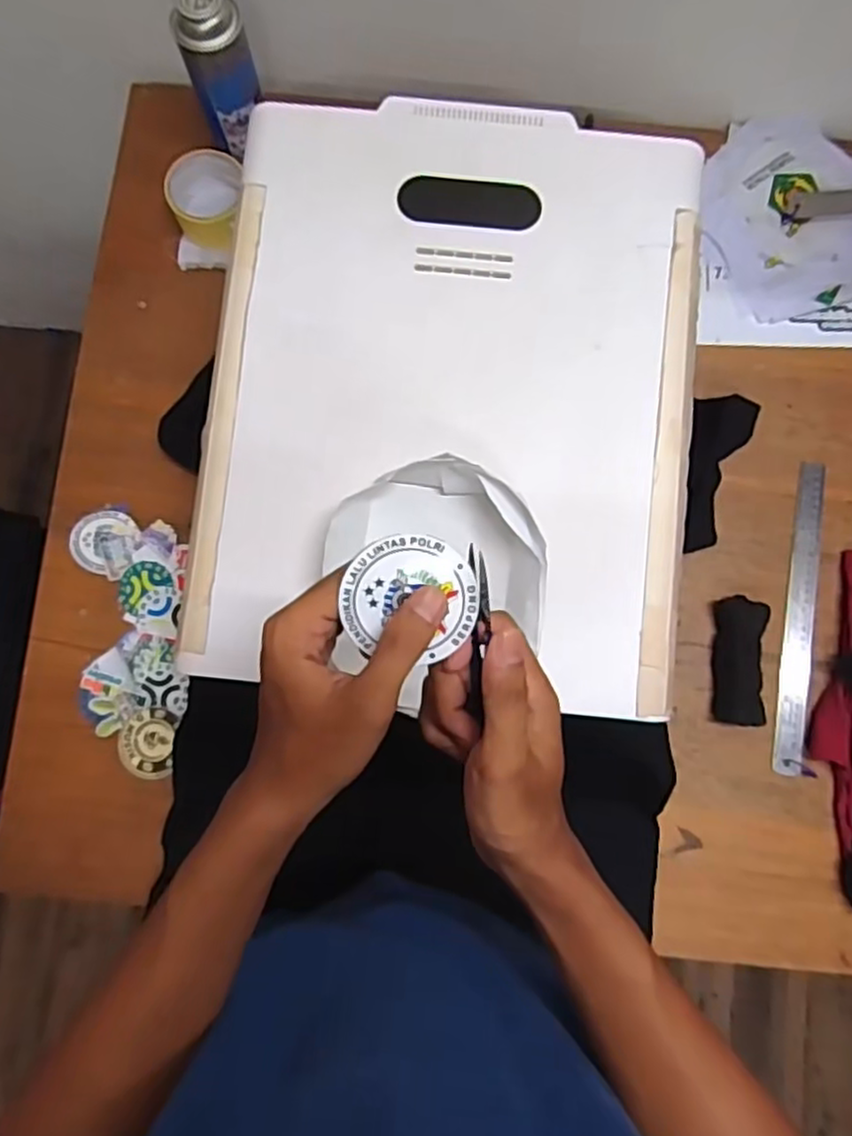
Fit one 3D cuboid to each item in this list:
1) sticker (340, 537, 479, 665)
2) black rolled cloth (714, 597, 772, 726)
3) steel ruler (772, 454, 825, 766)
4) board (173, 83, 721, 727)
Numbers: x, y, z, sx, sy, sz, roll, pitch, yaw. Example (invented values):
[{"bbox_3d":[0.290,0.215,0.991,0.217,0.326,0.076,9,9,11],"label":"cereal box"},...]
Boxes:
[{"bbox_3d":[-0.007,0.014,0.338,0.063,0.004,0.060,-1,103,-4],"label":"sticker"},{"bbox_3d":[0.316,0.093,0.703,0.044,0.027,0.123,4,83,1],"label":"black rolled cloth"},{"bbox_3d":[0.388,0.047,0.720,0.032,0.009,0.319,7,83,7],"label":"steel ruler"},{"bbox_3d":[0.022,-0.150,0.586,0.397,0.028,0.496,6,83,1],"label":"board"}]

